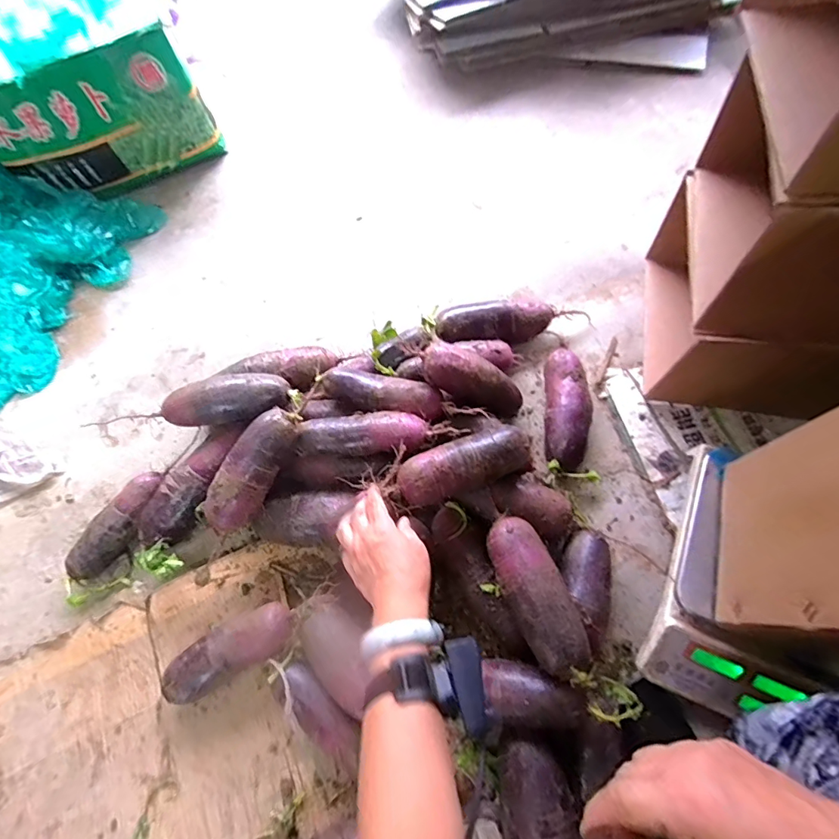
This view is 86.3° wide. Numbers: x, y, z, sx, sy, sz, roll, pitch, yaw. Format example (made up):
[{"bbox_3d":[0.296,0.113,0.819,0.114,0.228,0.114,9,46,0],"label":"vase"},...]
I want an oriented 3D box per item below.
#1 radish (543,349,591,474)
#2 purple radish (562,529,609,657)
[{"bbox_3d":[0.235,-0.016,0.712,0.070,0.058,0.197,3,67,7],"label":"radish"},{"bbox_3d":[0.228,0.230,0.608,0.063,0.067,0.151,0,66,5],"label":"purple radish"}]

